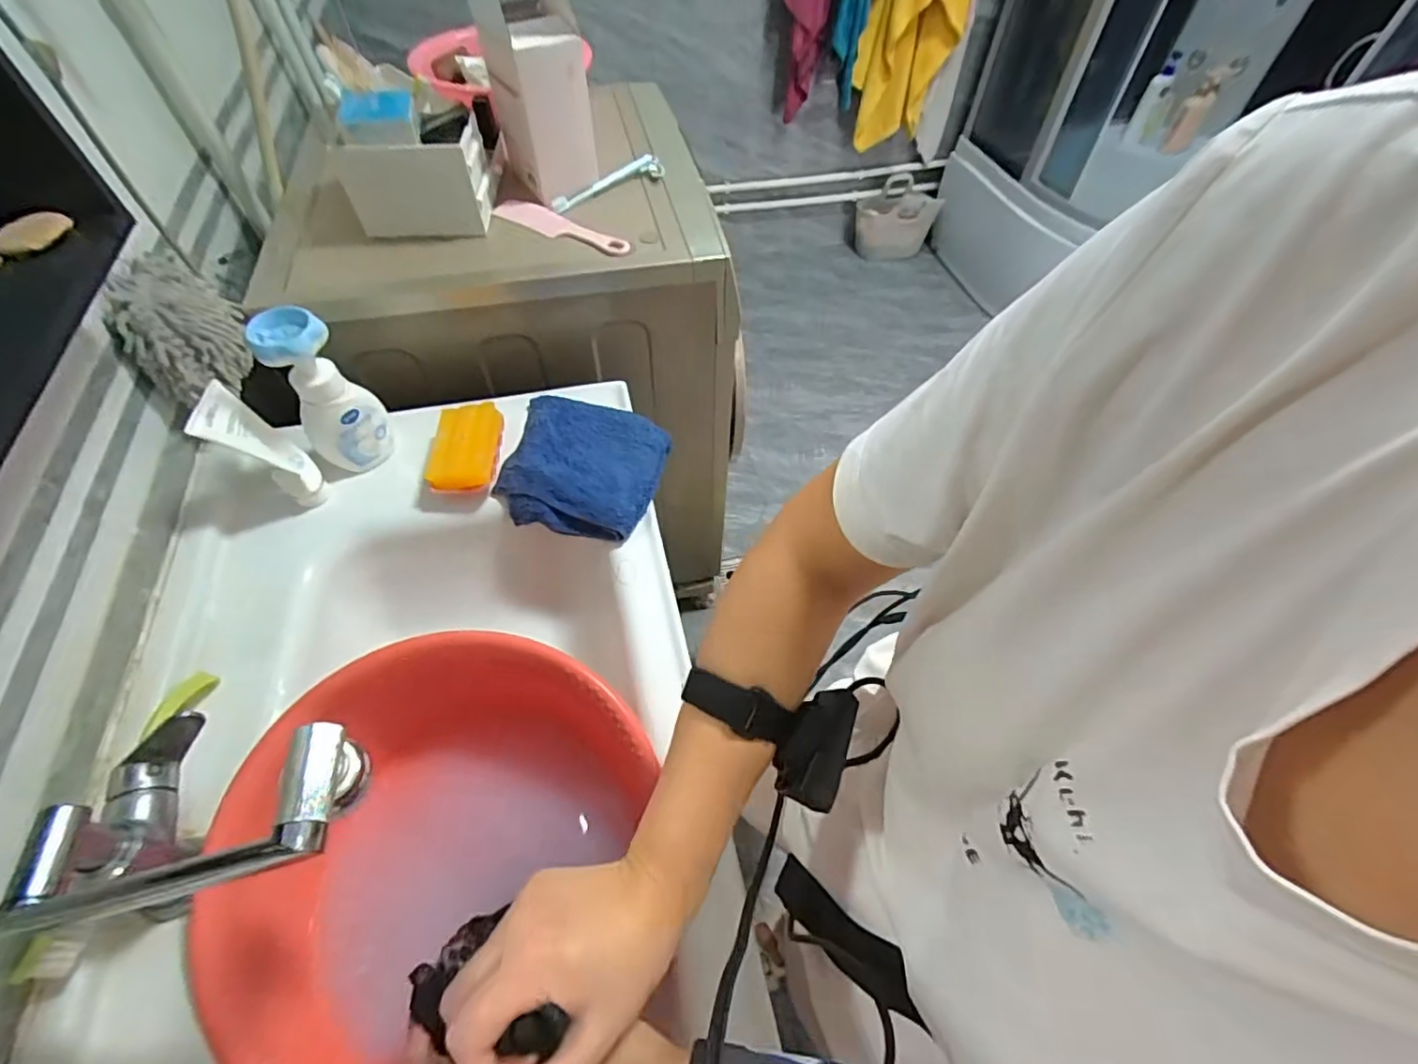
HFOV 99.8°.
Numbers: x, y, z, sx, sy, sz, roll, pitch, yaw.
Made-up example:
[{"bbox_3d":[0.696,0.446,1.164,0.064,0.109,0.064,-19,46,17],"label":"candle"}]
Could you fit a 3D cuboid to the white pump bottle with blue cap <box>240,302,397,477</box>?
[{"bbox_3d":[-0.428,-0.153,0.672,0.086,0.181,0.063,-38,63,-23],"label":"white pump bottle with blue cap"}]

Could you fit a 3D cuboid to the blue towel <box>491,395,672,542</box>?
[{"bbox_3d":[-0.154,-0.085,0.729,0.193,0.039,0.179,13,56,8],"label":"blue towel"}]

